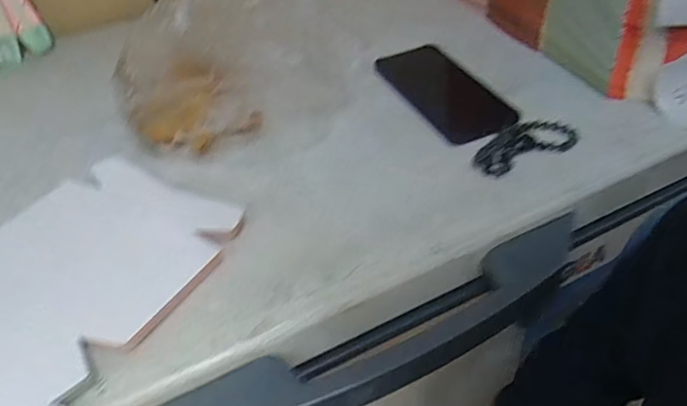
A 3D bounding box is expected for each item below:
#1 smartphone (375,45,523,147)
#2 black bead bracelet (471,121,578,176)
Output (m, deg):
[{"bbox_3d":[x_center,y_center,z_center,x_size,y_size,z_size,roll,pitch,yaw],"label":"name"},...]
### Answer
[{"bbox_3d":[0.100,-0.120,0.556,0.085,0.015,0.179,-21,44,-16],"label":"smartphone"},{"bbox_3d":[0.161,-0.053,0.478,0.101,0.004,0.051,-27,46,-21],"label":"black bead bracelet"}]

